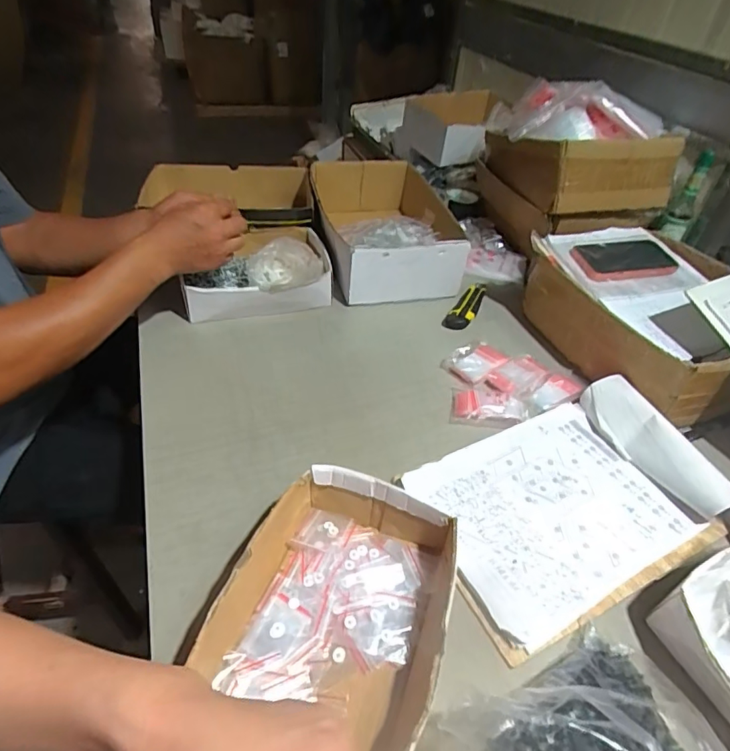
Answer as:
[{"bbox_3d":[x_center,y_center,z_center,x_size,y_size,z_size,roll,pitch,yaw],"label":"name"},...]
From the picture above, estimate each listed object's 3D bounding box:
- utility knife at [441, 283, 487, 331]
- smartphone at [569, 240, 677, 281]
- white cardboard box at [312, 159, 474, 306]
[{"bbox_3d":[0.176,-0.119,0.842,0.038,0.023,0.144,25,47,20],"label":"utility knife"},{"bbox_3d":[0.392,-0.171,0.755,0.159,0.011,0.070,-6,64,-13],"label":"smartphone"},{"bbox_3d":[0.036,-0.260,0.905,0.236,0.130,0.301,-7,44,-12],"label":"white cardboard box"}]

